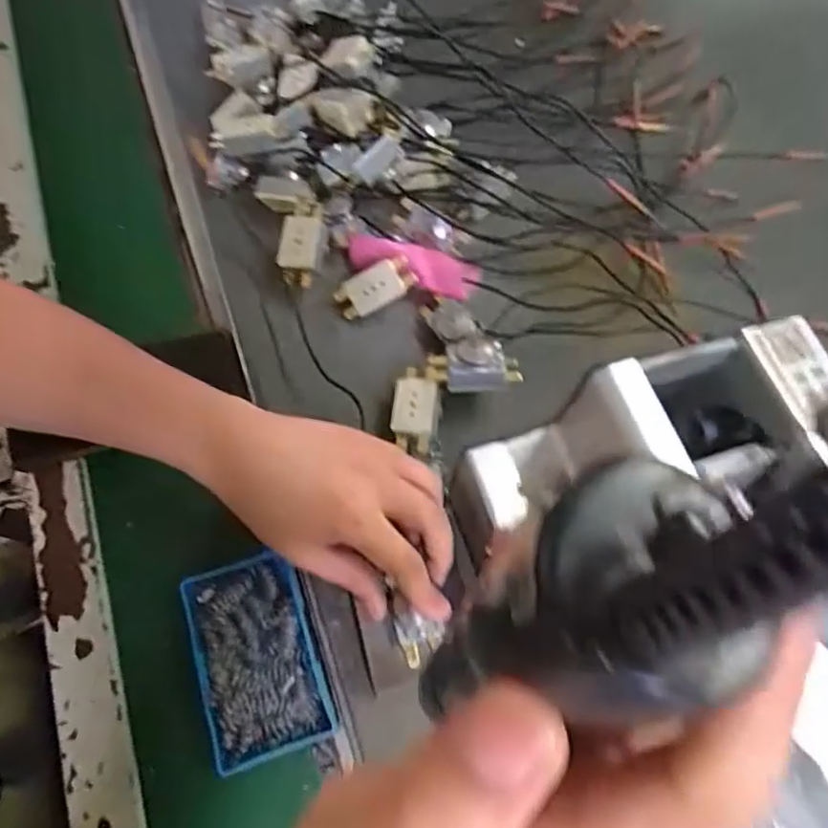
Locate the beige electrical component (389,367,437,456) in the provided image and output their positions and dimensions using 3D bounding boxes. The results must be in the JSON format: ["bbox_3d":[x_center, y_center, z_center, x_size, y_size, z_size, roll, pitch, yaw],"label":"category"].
[{"bbox_3d":[0.001,-0.005,0.427,0.030,0.016,0.053,8,66,0],"label":"beige electrical component"}]

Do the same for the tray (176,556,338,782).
[{"bbox_3d":[-0.097,0.148,0.388,0.070,0.020,0.115,-16,68,-10],"label":"tray"}]

